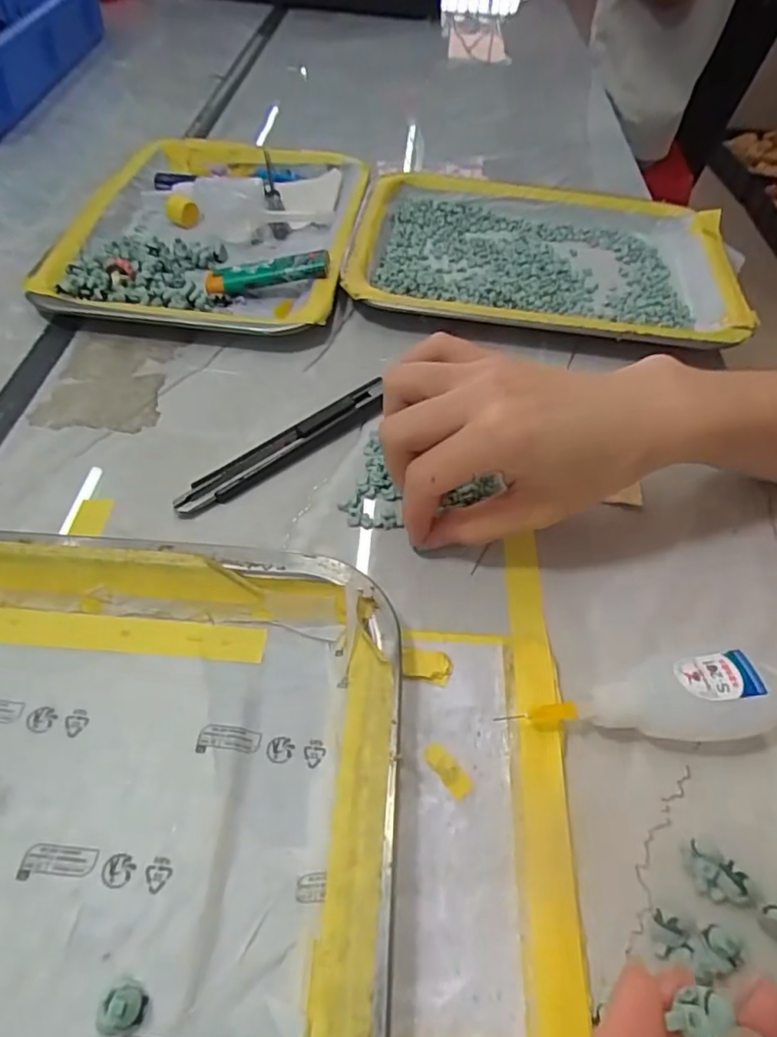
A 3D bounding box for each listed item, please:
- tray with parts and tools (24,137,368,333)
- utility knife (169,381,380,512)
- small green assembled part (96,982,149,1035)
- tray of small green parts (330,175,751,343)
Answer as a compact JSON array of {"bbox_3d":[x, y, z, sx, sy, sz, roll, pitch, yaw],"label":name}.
[{"bbox_3d":[-0.123,-0.221,0.451,0.195,0.024,0.263,5,49,0],"label":"tray with parts and tools"},{"bbox_3d":[-0.051,-0.040,0.322,0.132,0.010,0.015,-35,60,-29],"label":"utility knife"},{"bbox_3d":[-0.073,0.133,0.168,0.011,0.011,0.011,-1,50,-5],"label":"small green assembled part"},{"bbox_3d":[0.111,-0.188,0.440,0.264,0.019,0.189,7,50,2],"label":"tray of small green parts"}]

